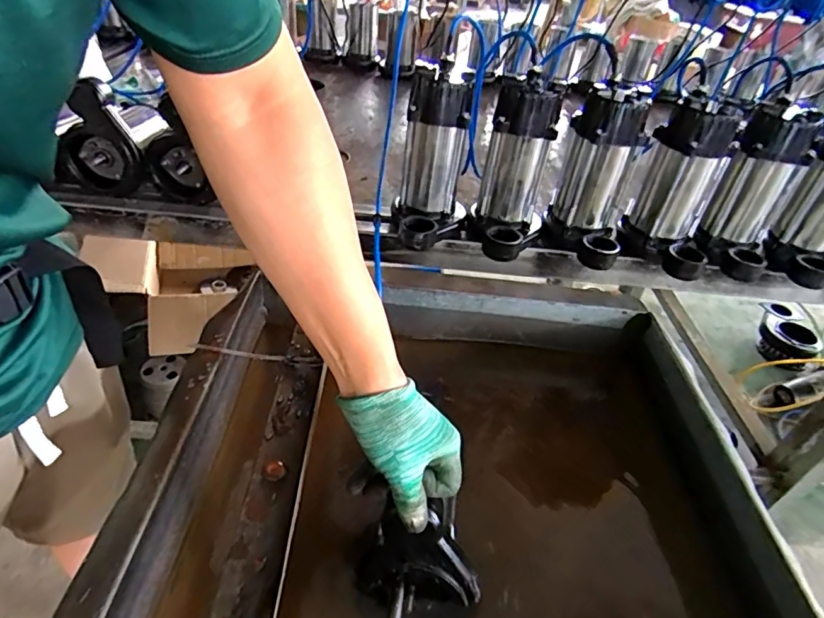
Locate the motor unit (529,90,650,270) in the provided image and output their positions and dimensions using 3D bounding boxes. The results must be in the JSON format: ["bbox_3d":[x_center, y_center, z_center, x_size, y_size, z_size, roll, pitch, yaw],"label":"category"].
[{"bbox_3d":[0.279,-0.194,0.741,0.124,0.229,0.117,23,41,19],"label":"motor unit"}]

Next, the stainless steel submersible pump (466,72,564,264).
[{"bbox_3d":[0.150,-0.206,0.726,0.099,0.221,0.145,13,39,8],"label":"stainless steel submersible pump"}]

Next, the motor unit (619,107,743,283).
[{"bbox_3d":[0.408,-0.180,0.744,0.120,0.225,0.132,17,40,12],"label":"motor unit"}]

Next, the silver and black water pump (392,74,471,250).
[{"bbox_3d":[0.026,-0.214,0.721,0.095,0.204,0.137,7,39,0],"label":"silver and black water pump"}]

